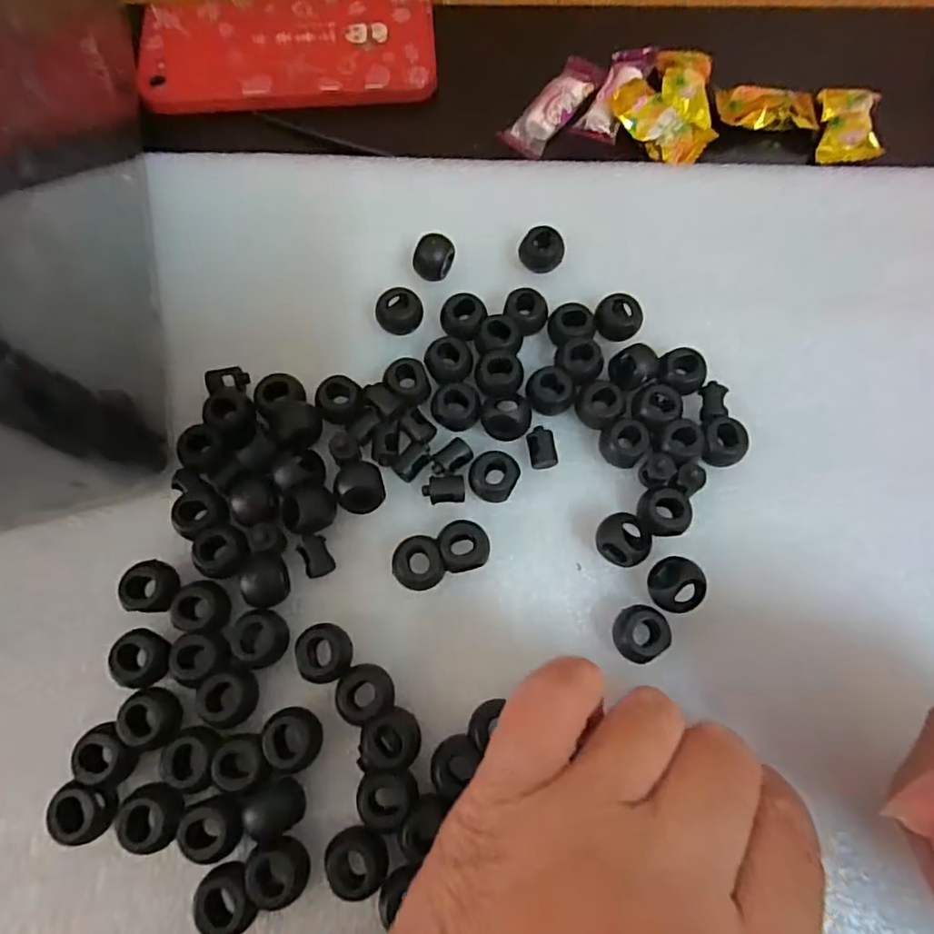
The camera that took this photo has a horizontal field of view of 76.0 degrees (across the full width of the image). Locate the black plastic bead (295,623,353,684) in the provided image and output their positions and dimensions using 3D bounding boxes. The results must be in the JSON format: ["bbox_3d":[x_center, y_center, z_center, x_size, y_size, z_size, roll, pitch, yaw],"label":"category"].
[{"bbox_3d":[-0.045,0.059,0.190,0.015,0.013,0.017,-7,72,-3],"label":"black plastic bead"}]

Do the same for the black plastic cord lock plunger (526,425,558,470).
[{"bbox_3d":[0.027,-0.006,0.215,0.010,0.008,0.015,-6,72,-3],"label":"black plastic cord lock plunger"}]

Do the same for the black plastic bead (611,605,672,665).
[{"bbox_3d":[0.055,0.053,0.193,0.018,0.011,0.016,-34,75,-11],"label":"black plastic bead"}]

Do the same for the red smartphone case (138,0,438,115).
[{"bbox_3d":[-0.085,-0.199,0.286,0.136,0.006,0.075,-4,72,-2],"label":"red smartphone case"}]

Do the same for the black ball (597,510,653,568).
[{"bbox_3d":[0.052,0.025,0.201,0.017,0.013,0.016,0,72,0],"label":"black ball"}]

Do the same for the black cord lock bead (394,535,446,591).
[{"bbox_3d":[-0.016,0.032,0.200,0.017,0.013,0.017,0,72,0],"label":"black cord lock bead"}]

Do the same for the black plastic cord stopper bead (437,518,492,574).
[{"bbox_3d":[-0.001,0.027,0.202,0.016,0.012,0.016,0,72,0],"label":"black plastic cord stopper bead"}]

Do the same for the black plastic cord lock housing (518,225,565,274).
[{"bbox_3d":[0.030,-0.087,0.239,0.017,0.012,0.014,18,72,6],"label":"black plastic cord lock housing"}]

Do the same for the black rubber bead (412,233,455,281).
[{"bbox_3d":[-0.013,-0.083,0.236,0.013,0.010,0.016,28,74,8],"label":"black rubber bead"}]

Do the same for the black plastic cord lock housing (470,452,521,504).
[{"bbox_3d":[0.009,0.004,0.210,0.016,0.012,0.017,0,72,0],"label":"black plastic cord lock housing"}]

